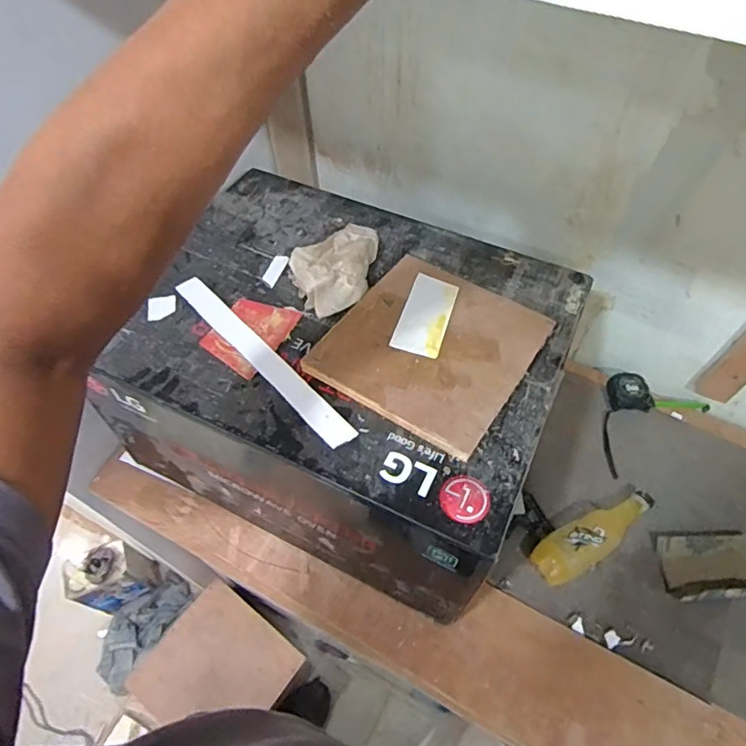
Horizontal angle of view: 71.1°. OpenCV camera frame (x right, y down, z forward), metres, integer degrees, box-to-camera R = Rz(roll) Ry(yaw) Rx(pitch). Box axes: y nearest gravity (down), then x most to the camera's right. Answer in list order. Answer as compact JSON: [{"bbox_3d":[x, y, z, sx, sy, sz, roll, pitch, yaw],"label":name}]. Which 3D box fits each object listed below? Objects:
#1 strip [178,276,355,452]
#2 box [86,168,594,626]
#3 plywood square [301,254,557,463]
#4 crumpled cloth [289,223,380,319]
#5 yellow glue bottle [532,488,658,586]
[{"bbox_3d":[-0.132,-0.022,0.607,0.033,0.005,0.304,-35,61,-28],"label":"strip"},{"bbox_3d":[-0.038,-0.008,0.732,0.522,0.269,0.430,23,61,15],"label":"box"},{"bbox_3d":[0.068,-0.039,0.599,0.212,0.018,0.222,27,62,17],"label":"plywood square"},{"bbox_3d":[-0.053,-0.147,0.672,0.105,0.045,0.163,10,58,7],"label":"crumpled cloth"},{"bbox_3d":[0.332,0.241,0.777,0.215,0.053,0.062,-25,60,-14],"label":"yellow glue bottle"}]

